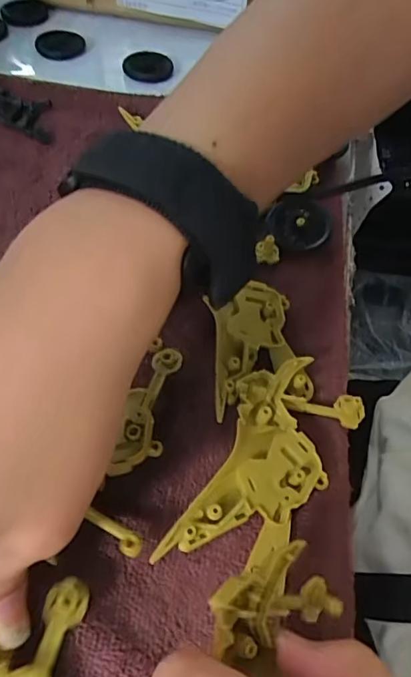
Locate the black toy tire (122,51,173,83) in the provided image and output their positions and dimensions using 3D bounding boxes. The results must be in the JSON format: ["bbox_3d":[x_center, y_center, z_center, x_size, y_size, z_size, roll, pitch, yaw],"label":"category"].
[{"bbox_3d":[-0.046,-0.215,0.392,0.037,0.007,0.042,9,56,2],"label":"black toy tire"}]

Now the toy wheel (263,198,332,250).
[{"bbox_3d":[0.053,-0.066,0.285,0.035,0.012,0.029,0,56,-4],"label":"toy wheel"}]

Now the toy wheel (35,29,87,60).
[{"bbox_3d":[-0.119,-0.243,0.406,0.035,0.008,0.038,2,56,-3],"label":"toy wheel"}]

